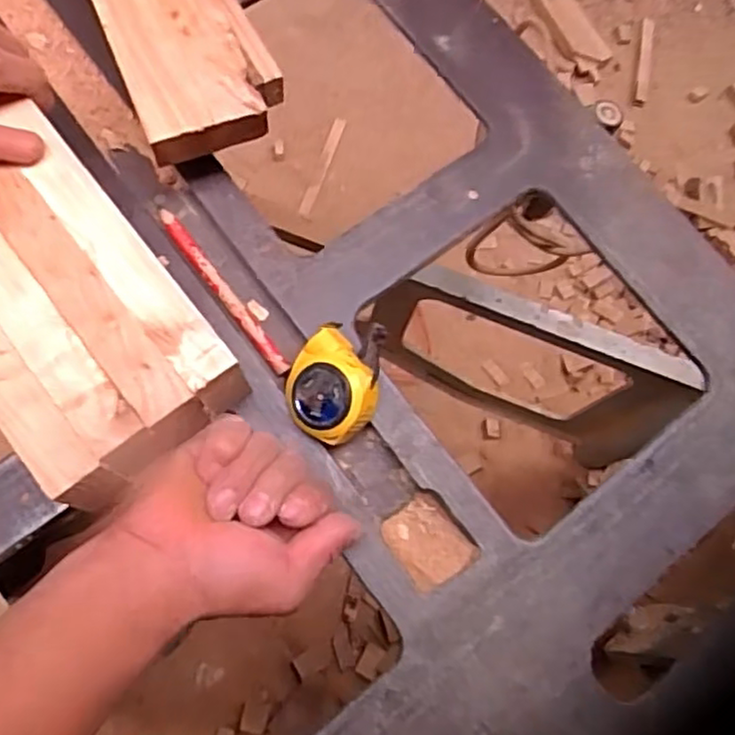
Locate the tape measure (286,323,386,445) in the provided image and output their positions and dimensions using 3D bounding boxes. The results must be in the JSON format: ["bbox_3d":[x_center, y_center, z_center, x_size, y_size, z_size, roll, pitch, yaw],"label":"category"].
[{"bbox_3d":[-0.022,0.010,0.429,0.058,0.036,0.072,17,74,-1],"label":"tape measure"}]

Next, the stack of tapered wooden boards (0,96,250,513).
[{"bbox_3d":[-0.272,-0.151,0.410,0.118,0.048,0.511,-37,81,-13],"label":"stack of tapered wooden boards"}]

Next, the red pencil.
[{"bbox_3d":[-0.097,-0.053,0.462,0.011,0.011,0.140,-36,81,-13],"label":"red pencil"}]

